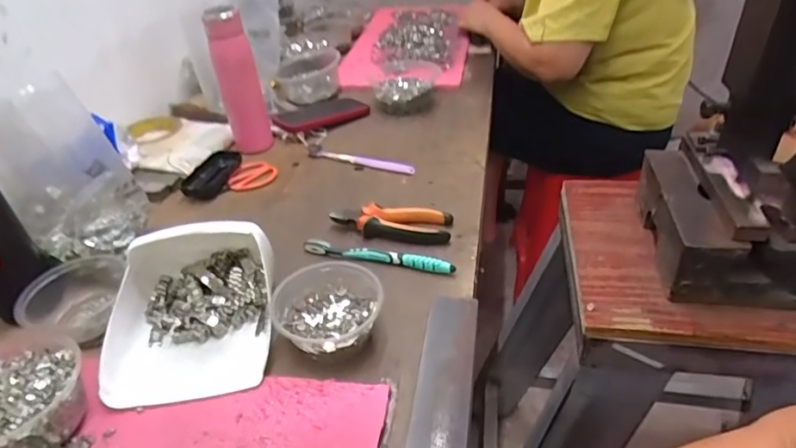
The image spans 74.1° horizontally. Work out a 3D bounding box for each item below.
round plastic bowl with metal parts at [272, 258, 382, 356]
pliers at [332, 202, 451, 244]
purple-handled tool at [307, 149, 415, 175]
[{"bbox_3d":[-0.070,0.084,0.523,0.103,0.047,0.104,-2,37,1],"label":"round plastic bowl with metal parts"},{"bbox_3d":[-0.008,-0.005,0.666,0.149,0.023,0.049,5,37,10],"label":"pliers"},{"bbox_3d":[-0.062,-0.101,0.818,0.184,0.016,0.011,12,39,23],"label":"purple-handled tool"}]

